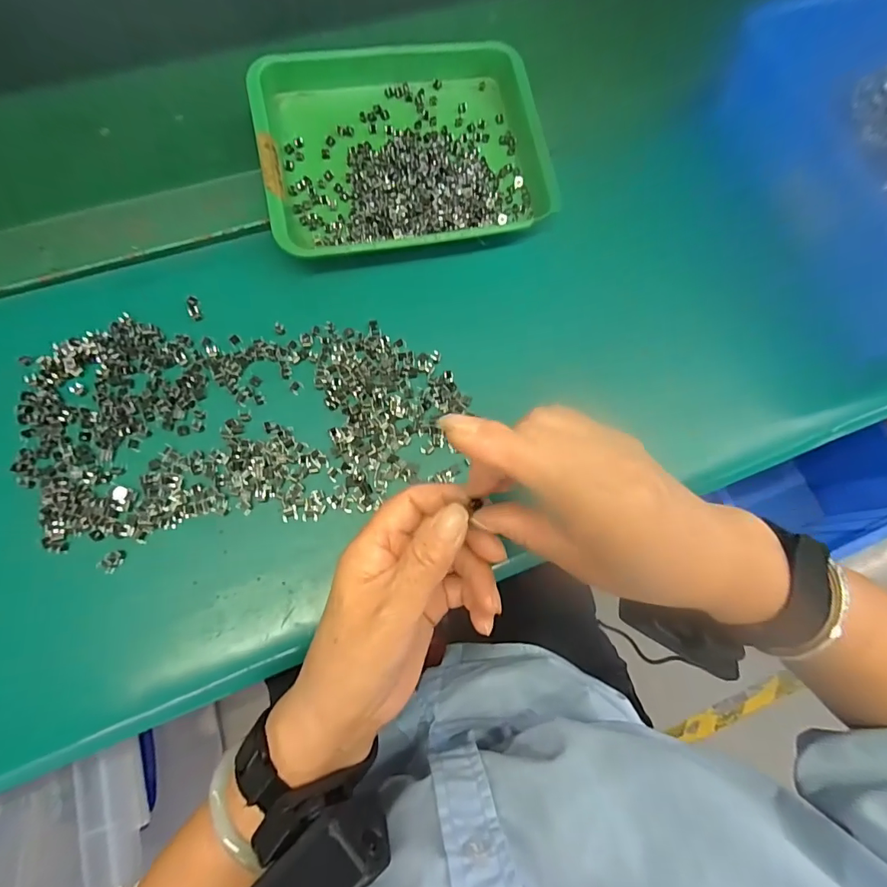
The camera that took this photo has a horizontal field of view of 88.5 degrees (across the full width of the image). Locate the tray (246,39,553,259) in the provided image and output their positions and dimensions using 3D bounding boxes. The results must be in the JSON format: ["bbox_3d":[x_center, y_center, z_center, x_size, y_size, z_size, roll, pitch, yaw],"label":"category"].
[{"bbox_3d":[-0.026,-0.234,0.353,0.225,0.033,0.182,-12,75,-7],"label":"tray"}]

